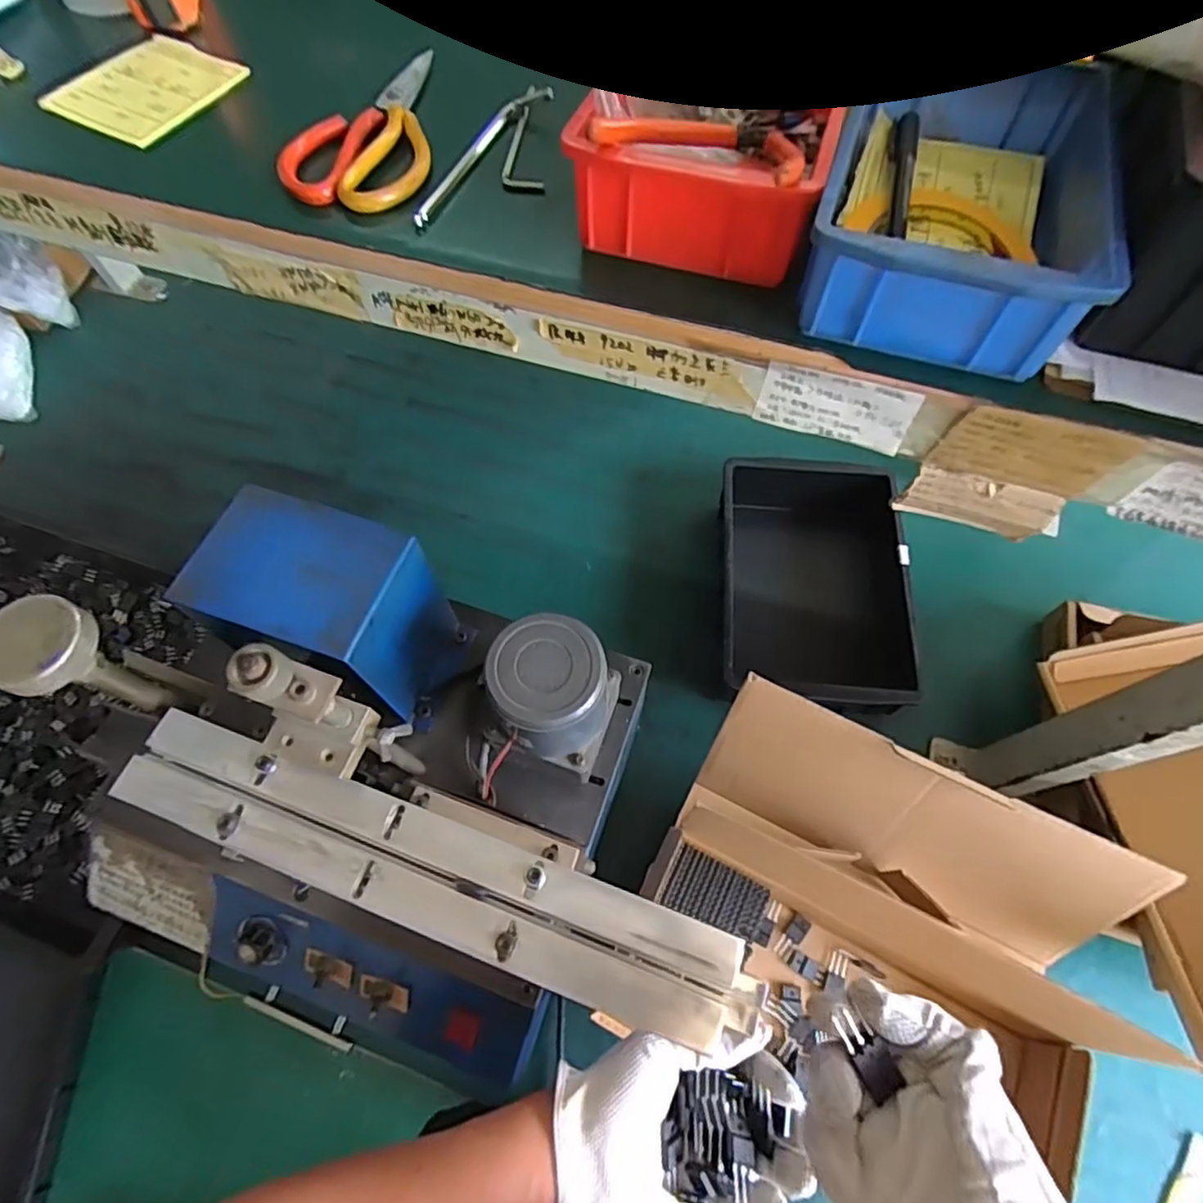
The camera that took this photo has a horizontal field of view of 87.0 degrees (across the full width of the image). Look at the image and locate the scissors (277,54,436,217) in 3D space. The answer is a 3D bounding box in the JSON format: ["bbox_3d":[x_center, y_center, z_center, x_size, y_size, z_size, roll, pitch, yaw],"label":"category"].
[{"bbox_3d":[-0.156,-0.313,0.416,0.087,0.011,0.165,-2,64,-1],"label":"scissors"}]

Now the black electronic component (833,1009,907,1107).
[{"bbox_3d":[0.111,0.189,0.266,0.015,0.005,0.037,-36,90,-16],"label":"black electronic component"}]

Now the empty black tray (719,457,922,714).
[{"bbox_3d":[0.233,-0.030,0.713,0.191,0.092,0.293,3,64,2],"label":"empty black tray"}]

